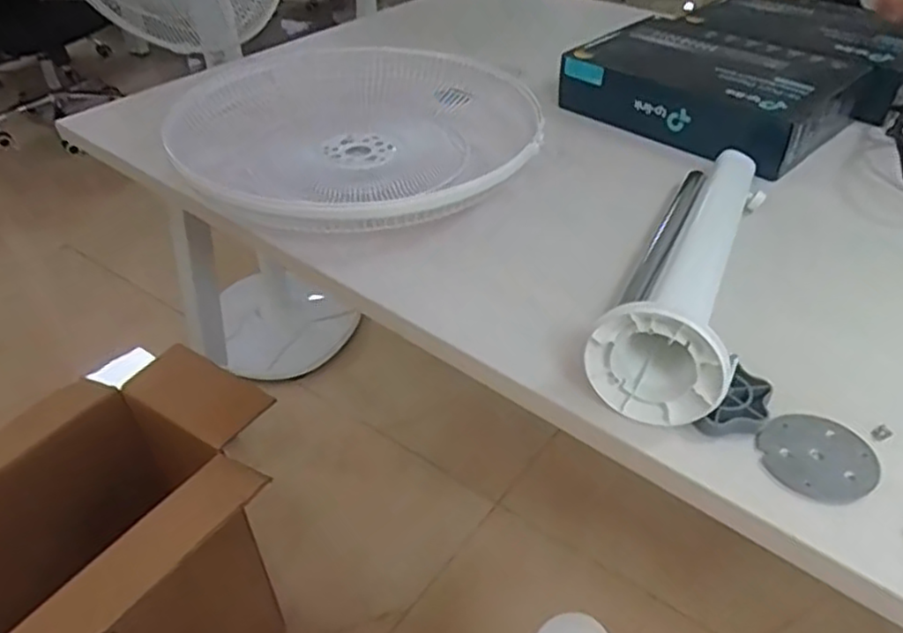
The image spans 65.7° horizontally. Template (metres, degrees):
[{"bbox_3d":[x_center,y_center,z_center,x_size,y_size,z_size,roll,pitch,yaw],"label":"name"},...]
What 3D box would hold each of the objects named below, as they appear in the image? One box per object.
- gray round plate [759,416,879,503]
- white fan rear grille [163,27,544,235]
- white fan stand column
[{"bbox_3d":[0.277,0.106,0.528,0.078,0.007,0.074,-1,40,1],"label":"gray round plate"},{"bbox_3d":[-0.126,-0.232,0.867,0.423,0.067,0.454,-10,41,-9],"label":"white fan rear grille"},{"bbox_3d":[0.234,-0.074,0.665,0.103,0.091,0.414,15,43,19],"label":"white fan stand column"}]

